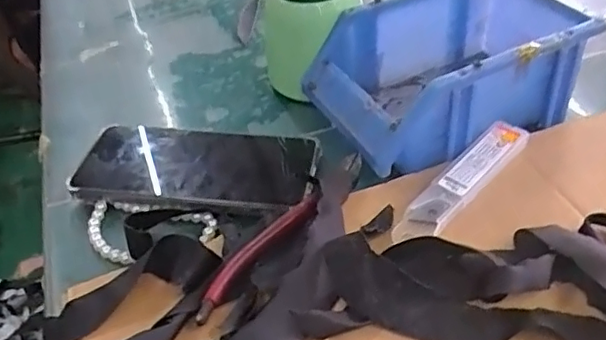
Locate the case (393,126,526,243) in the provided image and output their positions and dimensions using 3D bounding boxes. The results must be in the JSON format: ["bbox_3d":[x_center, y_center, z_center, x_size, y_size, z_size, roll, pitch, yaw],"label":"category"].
[{"bbox_3d":[0.102,0.007,0.380,0.024,0.014,0.120,30,52,33],"label":"case"}]

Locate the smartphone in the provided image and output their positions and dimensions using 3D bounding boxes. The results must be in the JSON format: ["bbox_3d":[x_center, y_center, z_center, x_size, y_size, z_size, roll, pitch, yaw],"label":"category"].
[{"bbox_3d":[-0.073,-0.004,0.413,0.161,0.011,0.080,1,42,7],"label":"smartphone"}]

